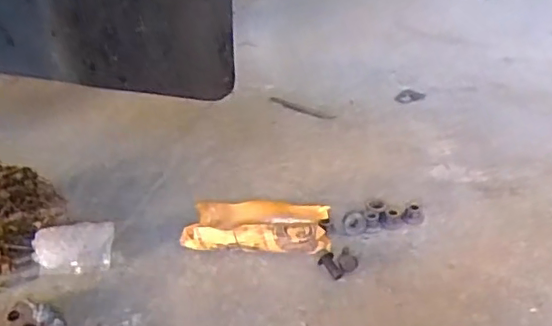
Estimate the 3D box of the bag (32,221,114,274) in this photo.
[{"bbox_3d":[-0.250,0.104,0.709,0.094,0.042,0.066,-7,31,-12],"label":"bag"}]

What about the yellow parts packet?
[{"bbox_3d":[-0.025,0.085,0.729,0.179,0.048,0.076,3,30,5],"label":"yellow parts packet"}]

